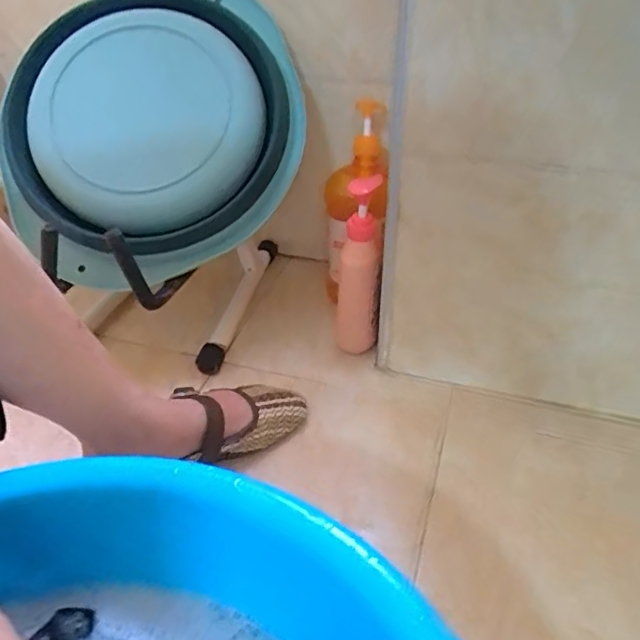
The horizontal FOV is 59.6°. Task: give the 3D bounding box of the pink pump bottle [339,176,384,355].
[{"bbox_3d":[0.048,-0.057,0.707,0.051,0.227,0.076,5,37,9],"label":"pink pump bottle"}]

